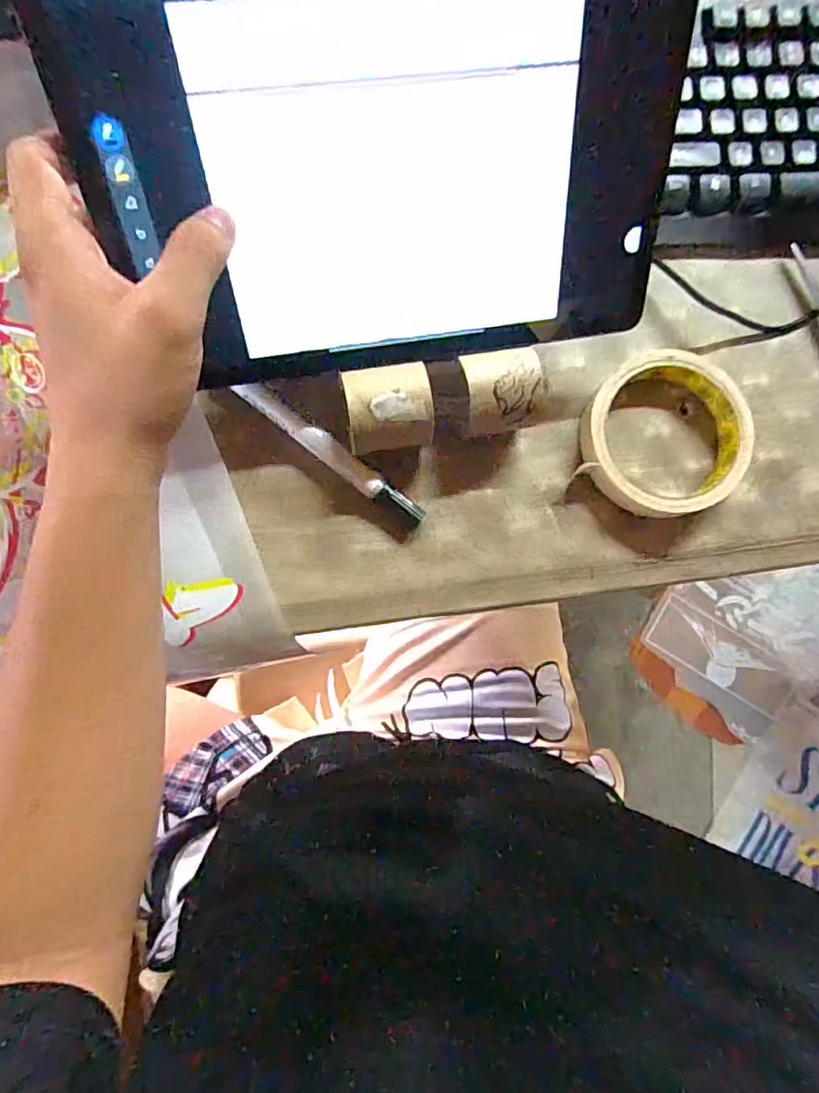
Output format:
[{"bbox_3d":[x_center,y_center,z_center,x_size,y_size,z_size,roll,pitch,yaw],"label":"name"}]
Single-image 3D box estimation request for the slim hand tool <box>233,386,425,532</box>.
[{"bbox_3d":[-0.042,-0.051,0.309,0.122,0.013,0.013,38,86,0],"label":"slim hand tool"}]

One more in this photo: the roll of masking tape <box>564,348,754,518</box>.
[{"bbox_3d":[0.145,-0.064,0.322,0.093,0.025,0.094,0,87,-3],"label":"roll of masking tape"}]

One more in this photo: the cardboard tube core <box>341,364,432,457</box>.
[{"bbox_3d":[-0.010,-0.070,0.297,0.044,0.039,0.038,-14,88,-4],"label":"cardboard tube core"}]

